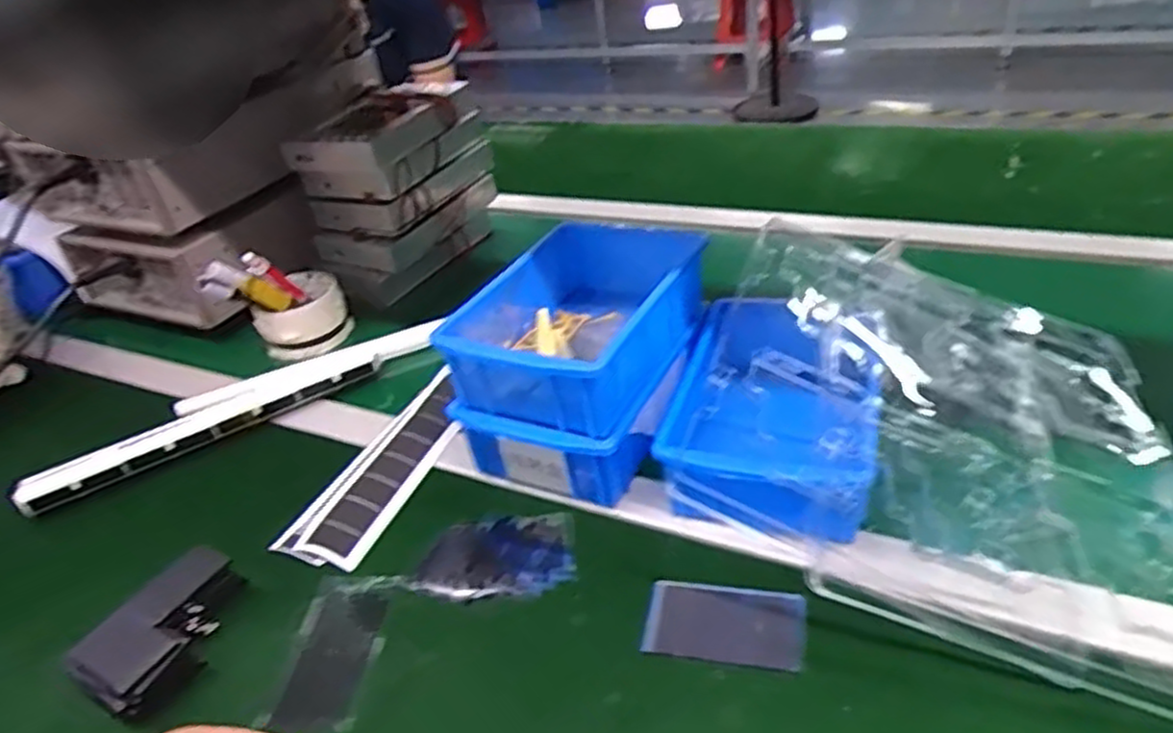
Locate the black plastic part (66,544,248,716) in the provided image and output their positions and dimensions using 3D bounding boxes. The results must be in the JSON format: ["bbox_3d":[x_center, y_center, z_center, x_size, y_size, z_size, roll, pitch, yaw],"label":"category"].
[{"bbox_3d":[-0.254,0.161,0.466,0.054,0.034,0.097,14,42,30],"label":"black plastic part"}]

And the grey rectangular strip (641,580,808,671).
[{"bbox_3d":[0.083,0.152,0.454,0.091,0.004,0.051,1,37,14],"label":"grey rectangular strip"}]

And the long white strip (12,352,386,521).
[{"bbox_3d":[-0.314,0.049,0.639,0.287,0.023,0.022,-26,38,-22],"label":"long white strip"}]

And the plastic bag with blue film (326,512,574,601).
[{"bbox_3d":[-0.086,0.130,0.513,0.152,0.008,0.066,-7,35,3],"label":"plastic bag with blue film"}]

